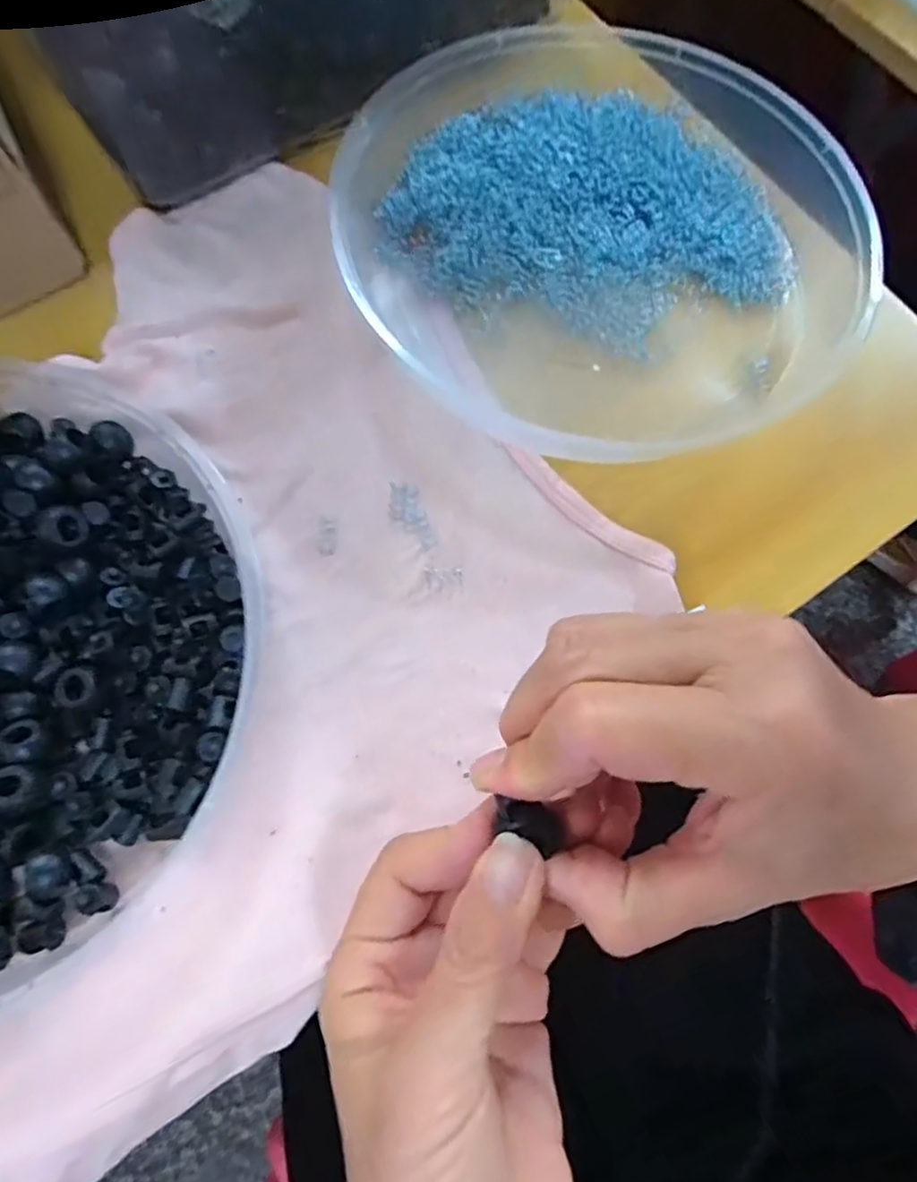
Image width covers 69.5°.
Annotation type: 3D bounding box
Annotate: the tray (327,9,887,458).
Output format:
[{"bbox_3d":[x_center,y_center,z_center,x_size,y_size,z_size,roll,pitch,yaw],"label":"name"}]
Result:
[{"bbox_3d":[0.069,-0.167,0.305,0.215,0.036,0.223,0,72,-1],"label":"tray"}]

